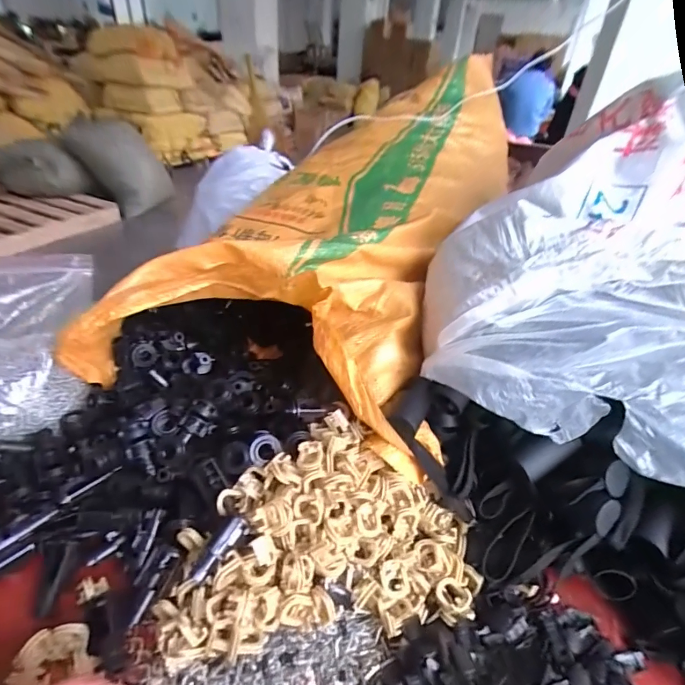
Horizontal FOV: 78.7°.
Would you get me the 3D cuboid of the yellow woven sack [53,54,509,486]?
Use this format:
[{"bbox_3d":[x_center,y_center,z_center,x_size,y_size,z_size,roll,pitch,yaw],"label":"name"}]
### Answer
[{"bbox_3d":[-0.001,-0.212,0.613,0.404,0.149,0.732,13,48,11],"label":"yellow woven sack"}]

